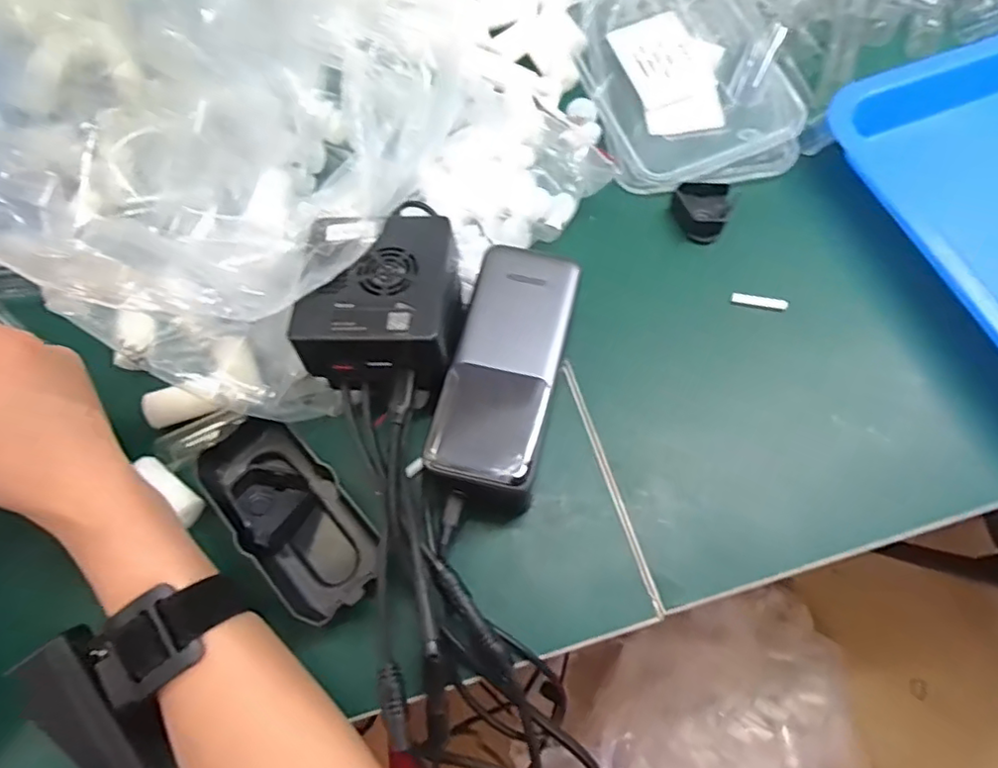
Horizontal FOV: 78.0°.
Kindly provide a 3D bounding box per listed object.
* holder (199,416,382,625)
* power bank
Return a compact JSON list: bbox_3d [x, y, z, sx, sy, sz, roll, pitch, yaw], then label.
[{"bbox_3d":[-0.105,0.065,0.312,0.053,0.031,0.110,-36,70,-12],"label":"holder"},{"bbox_3d":[0.005,-0.009,0.323,0.054,0.037,0.126,13,68,8],"label":"power bank"}]

